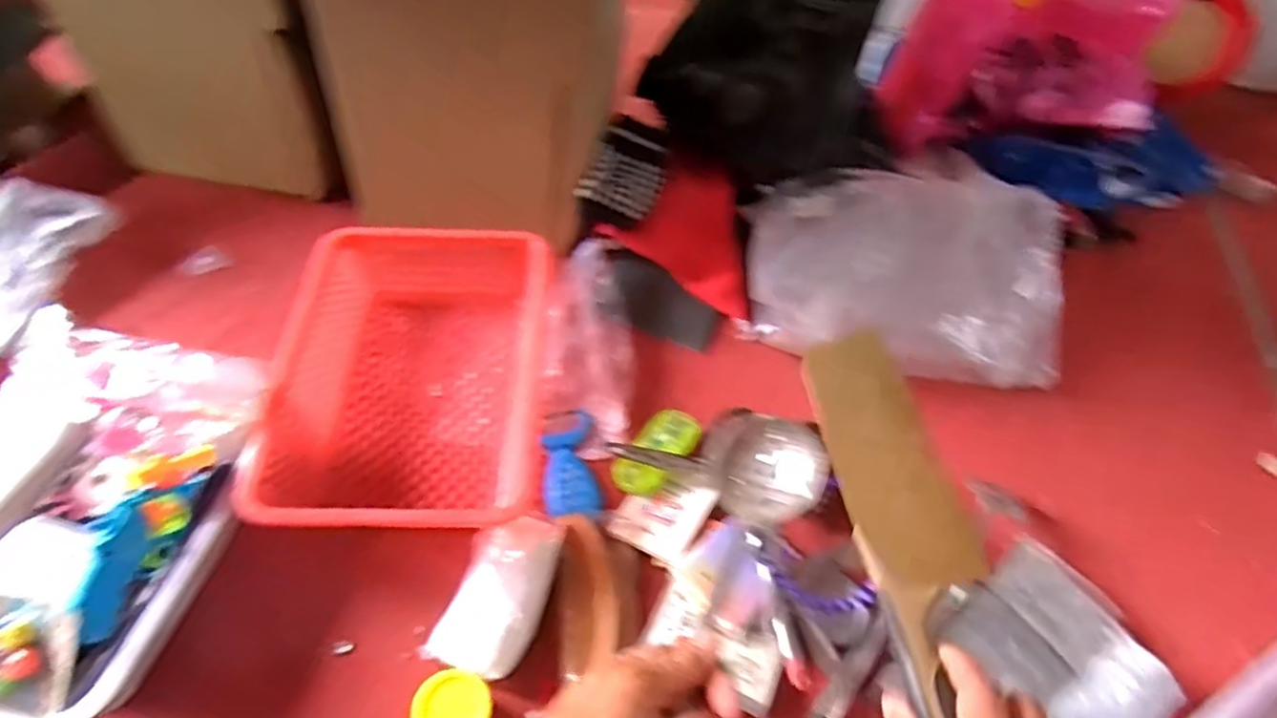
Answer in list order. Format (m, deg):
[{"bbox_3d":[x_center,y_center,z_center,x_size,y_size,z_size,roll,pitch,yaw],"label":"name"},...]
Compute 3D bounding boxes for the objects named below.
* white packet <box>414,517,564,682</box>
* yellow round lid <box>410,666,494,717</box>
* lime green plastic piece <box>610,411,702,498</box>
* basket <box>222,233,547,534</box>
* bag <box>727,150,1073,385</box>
[{"bbox_3d":[-0.115,0.190,0.579,0.076,0.039,0.136,18,55,8],"label":"white packet"},{"bbox_3d":[-0.133,0.250,0.494,0.054,0.009,0.054,7,42,-6],"label":"yellow round lid"},{"bbox_3d":[0.019,0.088,0.666,0.047,0.023,0.101,37,59,20],"label":"lime green plastic piece"},{"bbox_3d":[-0.212,0.013,0.683,0.237,0.083,0.344,3,54,-3],"label":"basket"},{"bbox_3d":[0.295,-0.104,0.784,0.346,0.111,0.234,5,54,-1],"label":"bag"}]

